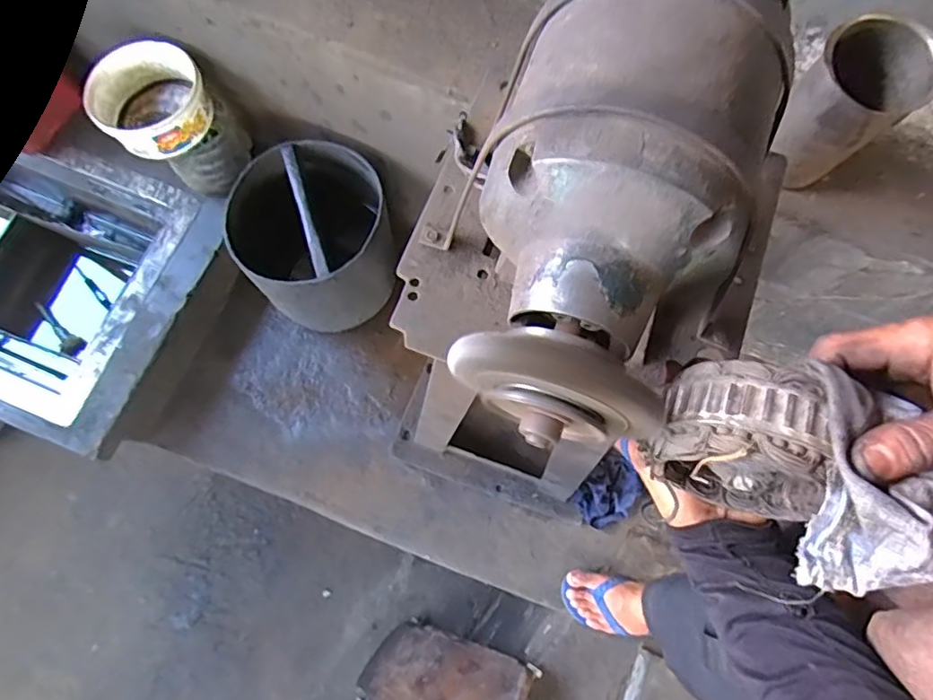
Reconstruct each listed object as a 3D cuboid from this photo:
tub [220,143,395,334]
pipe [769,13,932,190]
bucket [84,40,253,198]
[{"bbox_3d":[-0.303,-0.228,1.166,0.287,0.244,0.297,0,74,-1],"label":"tub"},{"bbox_3d":[0.458,-0.294,0.707,0.127,0.186,0.111,-35,78,-11],"label":"pipe"},{"bbox_3d":[-0.565,-0.433,1.110,0.207,0.212,0.203,0,74,-1],"label":"bucket"}]

